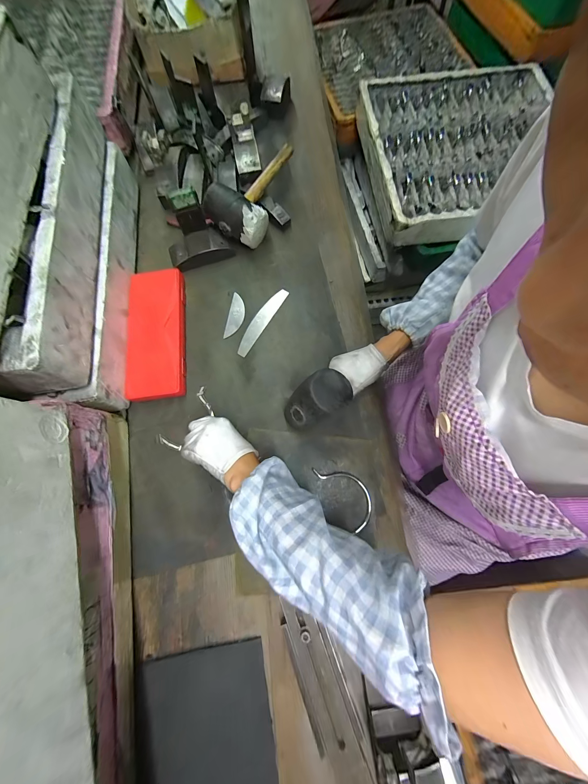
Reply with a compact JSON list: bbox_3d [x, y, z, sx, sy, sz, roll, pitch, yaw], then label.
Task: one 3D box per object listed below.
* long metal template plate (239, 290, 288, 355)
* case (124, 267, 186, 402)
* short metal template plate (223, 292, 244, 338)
[{"bbox_3d":[-0.061,-0.137,0.511,0.027,0.005,0.155,31,77,9],"label":"long metal template plate"},{"bbox_3d":[-0.248,-0.110,0.489,0.096,0.038,0.248,-6,74,0],"label":"case"},{"bbox_3d":[-0.111,-0.148,0.518,0.030,0.004,0.091,8,75,4],"label":"short metal template plate"}]

